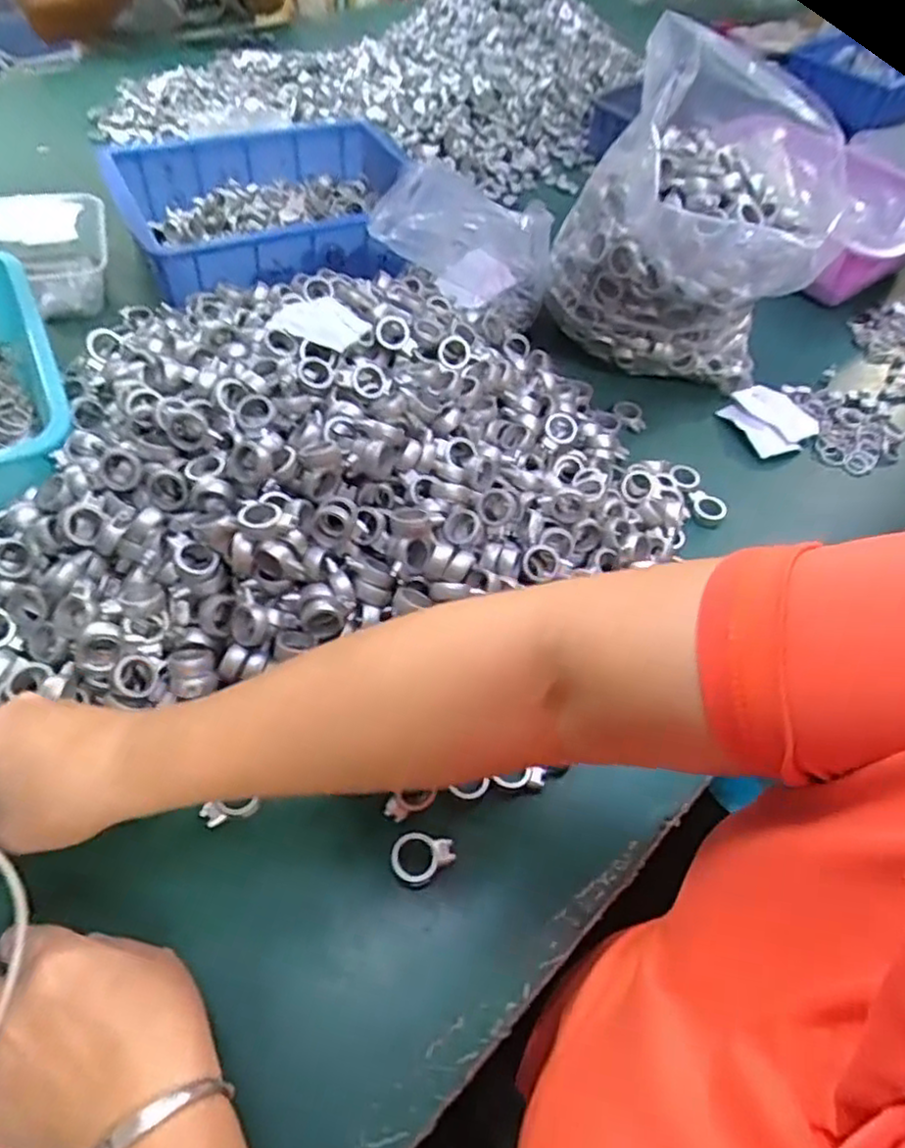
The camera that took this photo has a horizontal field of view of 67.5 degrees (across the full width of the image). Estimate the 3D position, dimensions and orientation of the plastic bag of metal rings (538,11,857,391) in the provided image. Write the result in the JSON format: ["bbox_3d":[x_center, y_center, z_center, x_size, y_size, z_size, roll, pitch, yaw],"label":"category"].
[{"bbox_3d":[0.181,-0.268,0.532,0.185,0.231,0.145,17,54,6],"label":"plastic bag of metal rings"}]

